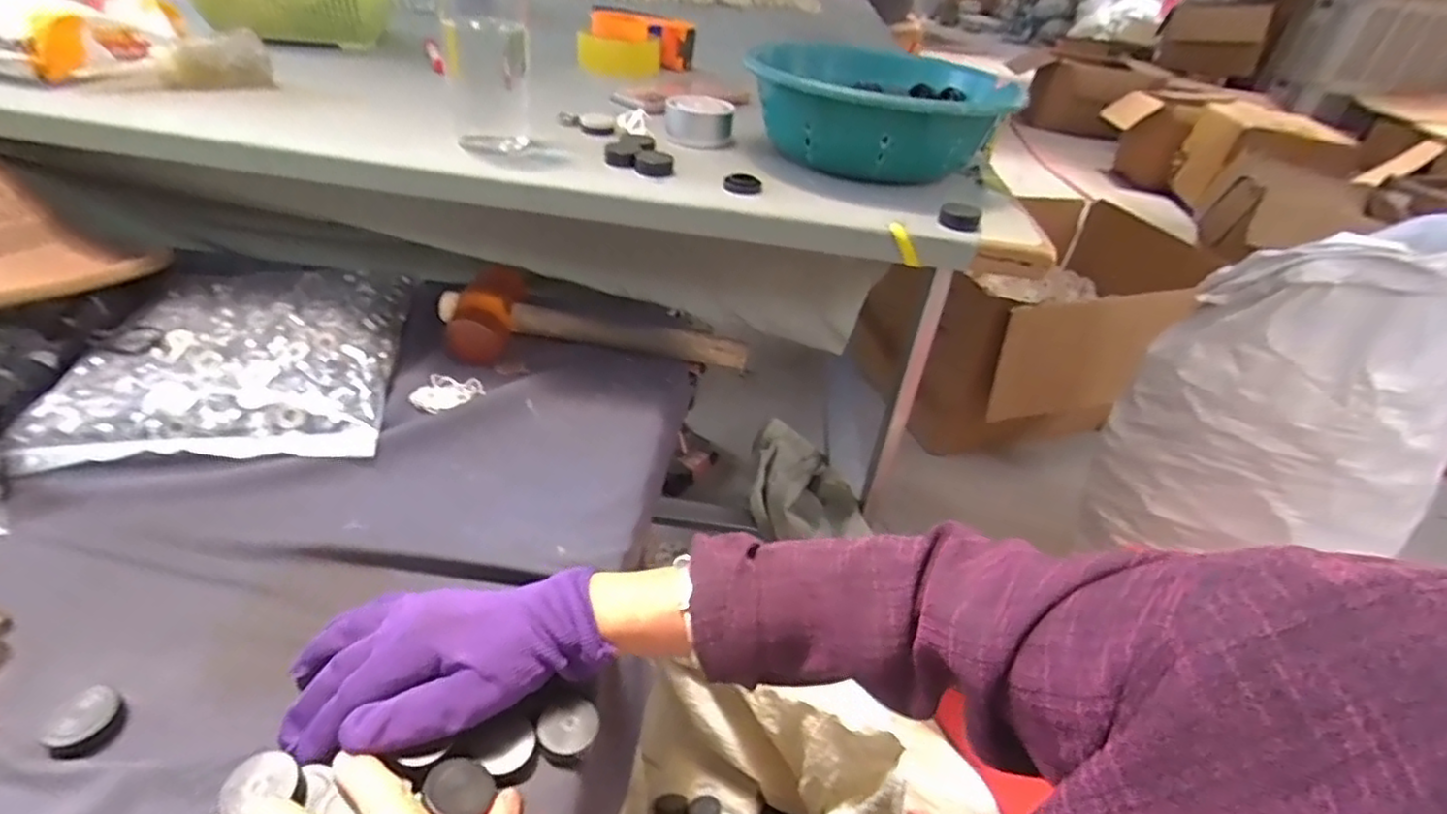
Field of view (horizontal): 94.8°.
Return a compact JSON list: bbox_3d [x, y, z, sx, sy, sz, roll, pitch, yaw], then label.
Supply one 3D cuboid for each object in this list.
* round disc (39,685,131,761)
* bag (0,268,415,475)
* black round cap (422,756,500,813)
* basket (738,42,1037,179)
[{"bbox_3d":[-0.334,0.163,0.348,0.035,0.009,0.033,5,37,-4],"label":"round disc"},{"bbox_3d":[-0.411,-0.050,0.583,0.245,0.039,0.260,-1,38,-11],"label":"bag"},{"bbox_3d":[-0.131,0.188,0.329,0.031,0.006,0.030,30,21,7],"label":"black round cap"},{"bbox_3d":[0.146,-0.282,0.639,0.225,0.077,0.239,19,38,15],"label":"basket"}]

